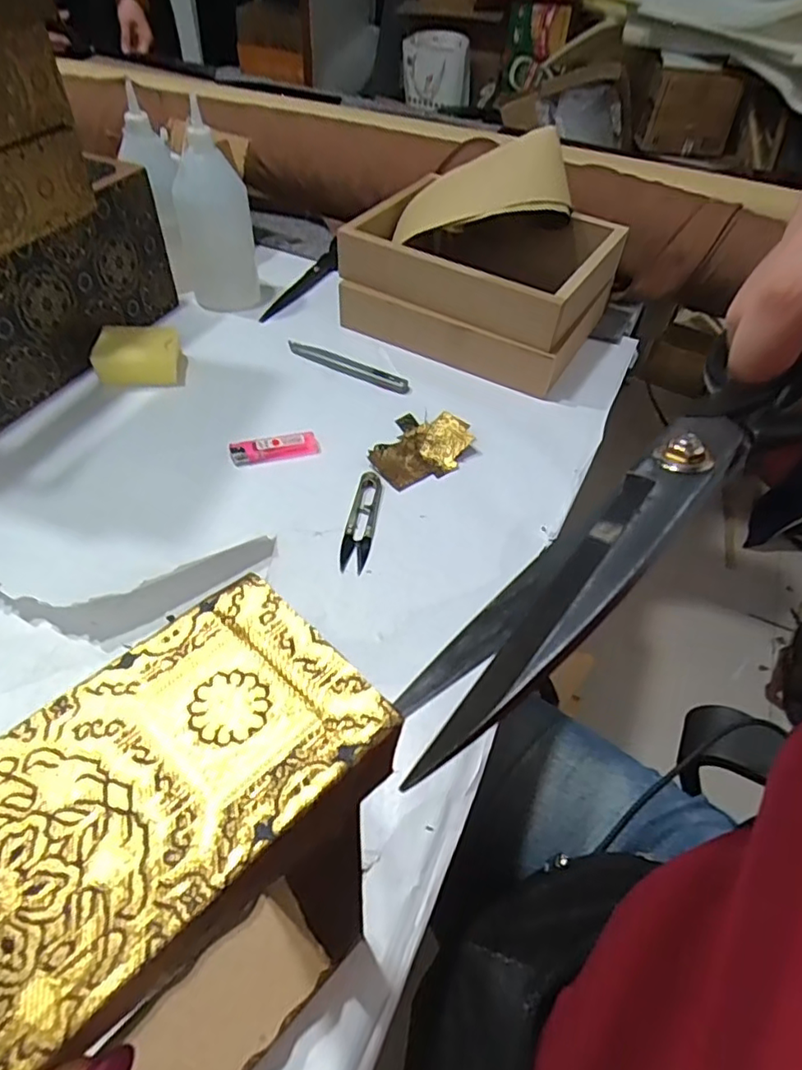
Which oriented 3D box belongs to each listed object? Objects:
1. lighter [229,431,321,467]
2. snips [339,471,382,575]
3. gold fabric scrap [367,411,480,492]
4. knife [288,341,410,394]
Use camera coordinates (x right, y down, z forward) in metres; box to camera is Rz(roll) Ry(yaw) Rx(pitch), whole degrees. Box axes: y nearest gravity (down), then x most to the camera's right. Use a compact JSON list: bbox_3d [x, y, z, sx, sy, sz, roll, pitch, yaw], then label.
[{"bbox_3d":[-0.112,-0.076,0.534,0.077,0.014,0.022,-11,52,-14],"label":"lighter"},{"bbox_3d":[-0.032,-0.013,0.489,0.023,0.008,0.100,9,50,2],"label":"snips"},{"bbox_3d":[0.016,-0.084,0.544,0.095,0.018,0.078,-34,61,-28],"label":"gold fabric scrap"},{"bbox_3d":[-0.058,-0.177,0.624,0.144,0.007,0.021,24,52,14],"label":"knife"}]

